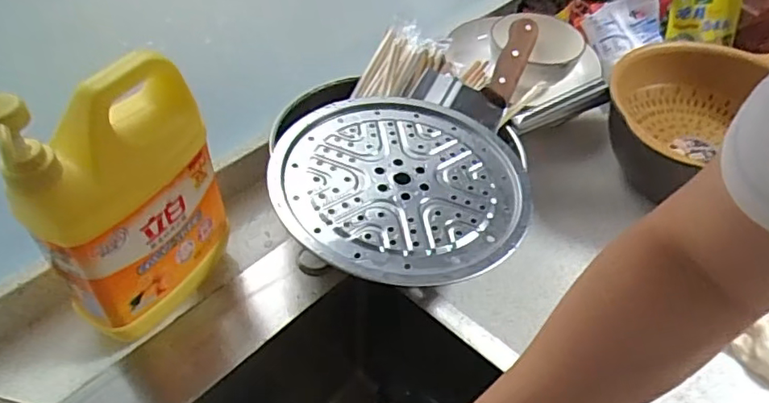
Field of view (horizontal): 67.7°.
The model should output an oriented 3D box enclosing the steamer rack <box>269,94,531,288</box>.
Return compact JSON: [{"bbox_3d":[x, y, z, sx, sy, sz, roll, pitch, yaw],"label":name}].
[{"bbox_3d":[0.018,-0.023,0.545,0.242,0.018,0.232,1,46,-1],"label":"steamer rack"}]

